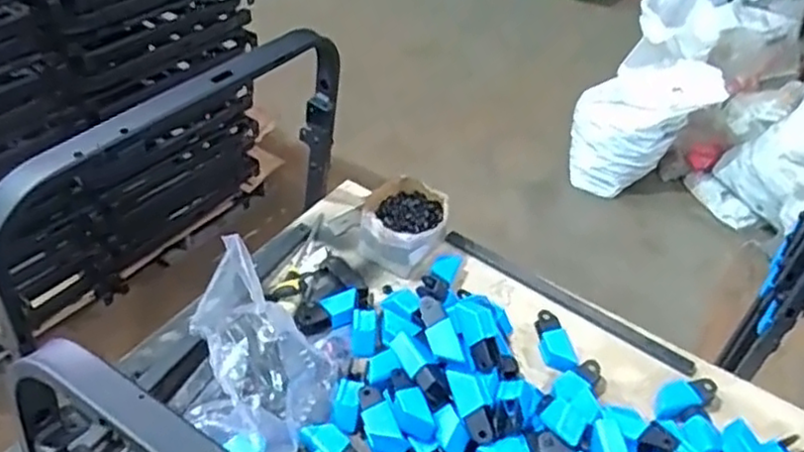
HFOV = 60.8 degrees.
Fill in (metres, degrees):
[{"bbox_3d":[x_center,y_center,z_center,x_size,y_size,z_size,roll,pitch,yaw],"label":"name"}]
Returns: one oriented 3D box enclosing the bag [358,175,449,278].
[{"bbox_3d":[0.004,-0.005,0.988,0.111,0.068,0.148,13,42,8],"label":"bag"}]

